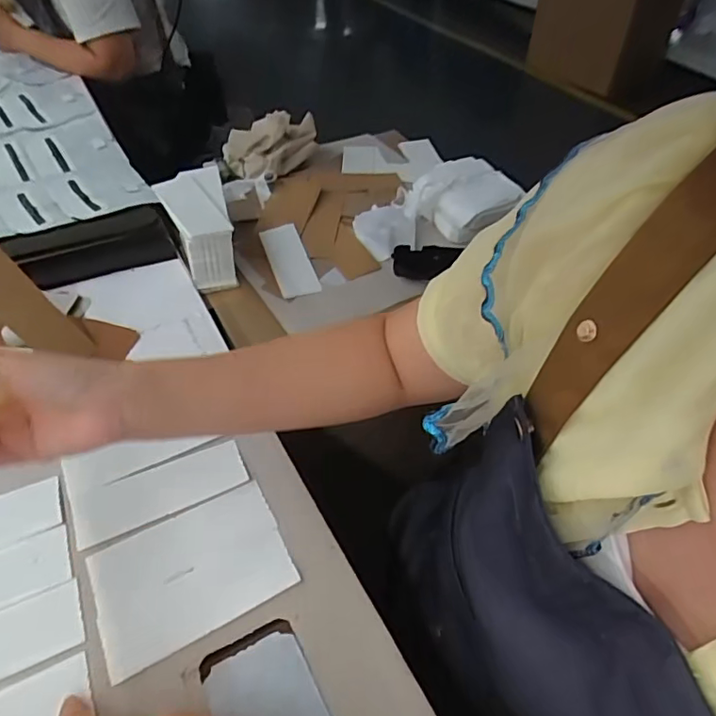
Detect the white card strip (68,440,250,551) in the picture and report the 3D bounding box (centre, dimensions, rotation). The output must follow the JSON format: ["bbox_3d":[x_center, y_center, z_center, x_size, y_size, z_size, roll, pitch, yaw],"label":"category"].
[{"bbox_3d":[-0.173,0.116,0.481,0.145,0.007,0.048,-19,63,-15],"label":"white card strip"}]

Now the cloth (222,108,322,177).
[{"bbox_3d":[-0.138,-0.353,0.888,0.094,0.063,0.146,25,52,20],"label":"cloth"}]

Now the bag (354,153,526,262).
[{"bbox_3d":[0.110,-0.212,0.785,0.234,0.059,0.115,-24,51,-2],"label":"bag"}]

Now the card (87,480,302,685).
[{"bbox_3d":[-0.133,0.170,0.440,0.146,0.006,0.102,-22,51,-20],"label":"card"}]

